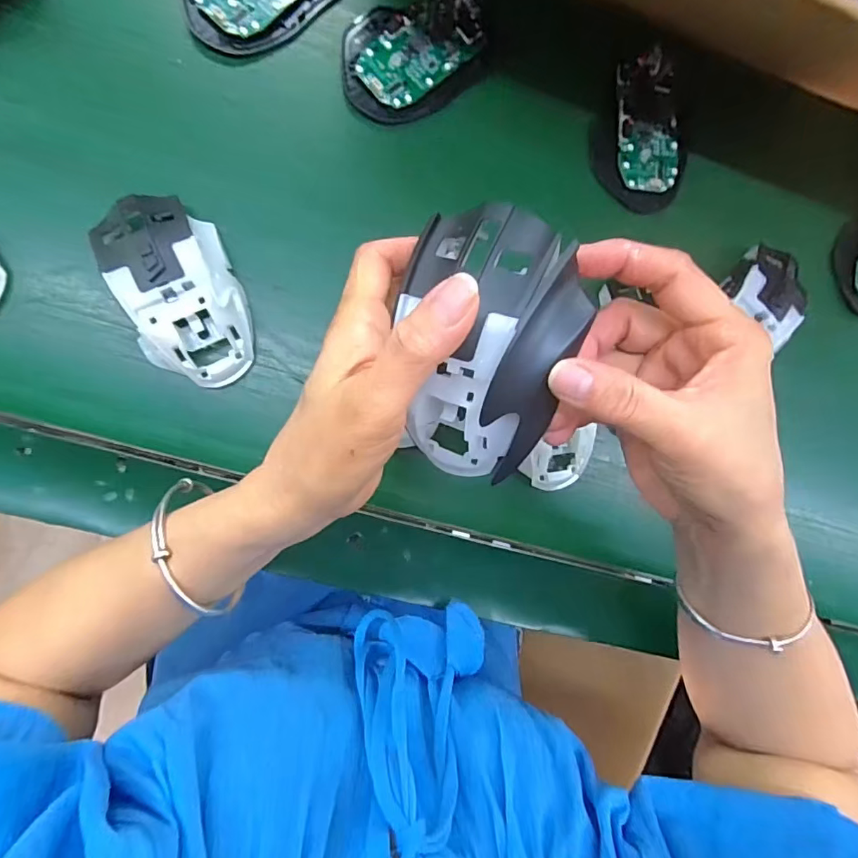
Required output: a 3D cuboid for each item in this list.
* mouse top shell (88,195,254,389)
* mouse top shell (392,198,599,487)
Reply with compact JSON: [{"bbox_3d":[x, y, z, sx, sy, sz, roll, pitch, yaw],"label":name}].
[{"bbox_3d":[-0.145,-0.082,0.295,0.061,0.035,0.112,-27,94,-9],"label":"mouse top shell"},{"bbox_3d":[0.019,-0.033,0.210,0.080,0.040,0.113,19,101,-1],"label":"mouse top shell"}]

